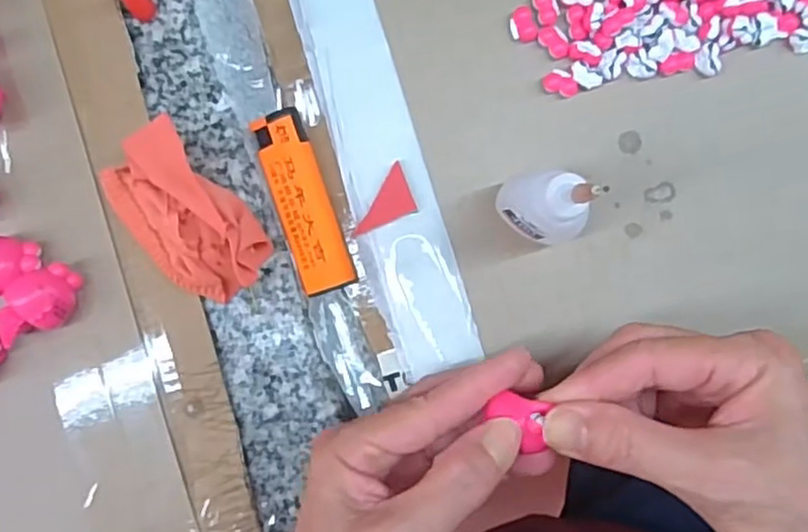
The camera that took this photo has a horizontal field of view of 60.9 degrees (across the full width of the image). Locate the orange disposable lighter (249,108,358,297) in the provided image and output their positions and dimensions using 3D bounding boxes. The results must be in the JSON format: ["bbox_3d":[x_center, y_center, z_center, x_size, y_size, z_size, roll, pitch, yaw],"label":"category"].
[{"bbox_3d":[-0.044,-0.028,0.298,0.023,0.008,0.080,-18,90,-1],"label":"orange disposable lighter"}]

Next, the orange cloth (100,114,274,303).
[{"bbox_3d":[-0.094,-0.019,0.290,0.045,0.019,0.074,-39,91,-1],"label":"orange cloth"}]

